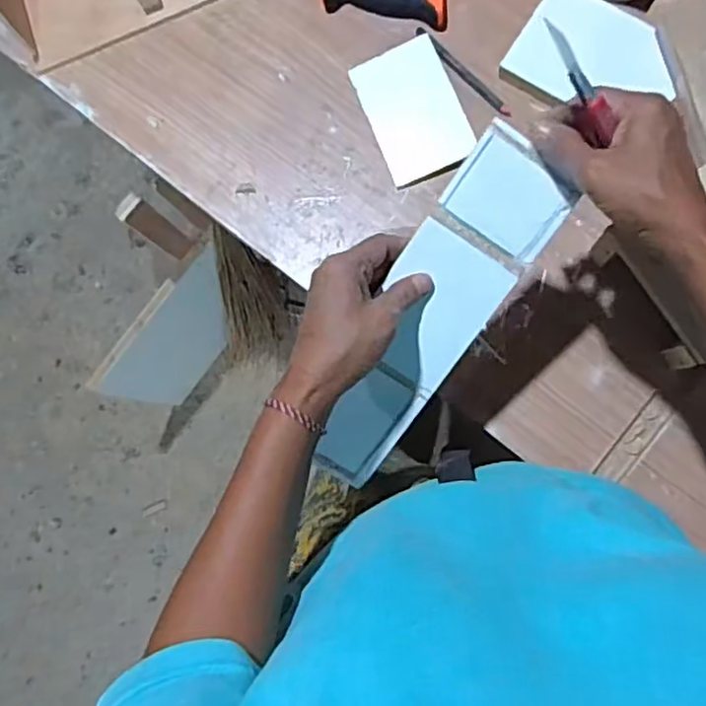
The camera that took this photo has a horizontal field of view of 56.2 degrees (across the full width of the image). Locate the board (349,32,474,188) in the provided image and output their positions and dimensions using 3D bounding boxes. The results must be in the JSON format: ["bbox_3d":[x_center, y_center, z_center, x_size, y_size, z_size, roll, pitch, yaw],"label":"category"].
[{"bbox_3d":[0.054,-0.217,0.592,0.078,0.012,0.126,-21,80,4],"label":"board"}]

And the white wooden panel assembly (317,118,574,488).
[{"bbox_3d":[0.048,-0.022,0.439,0.070,0.007,0.247,31,105,-11],"label":"white wooden panel assembly"}]

